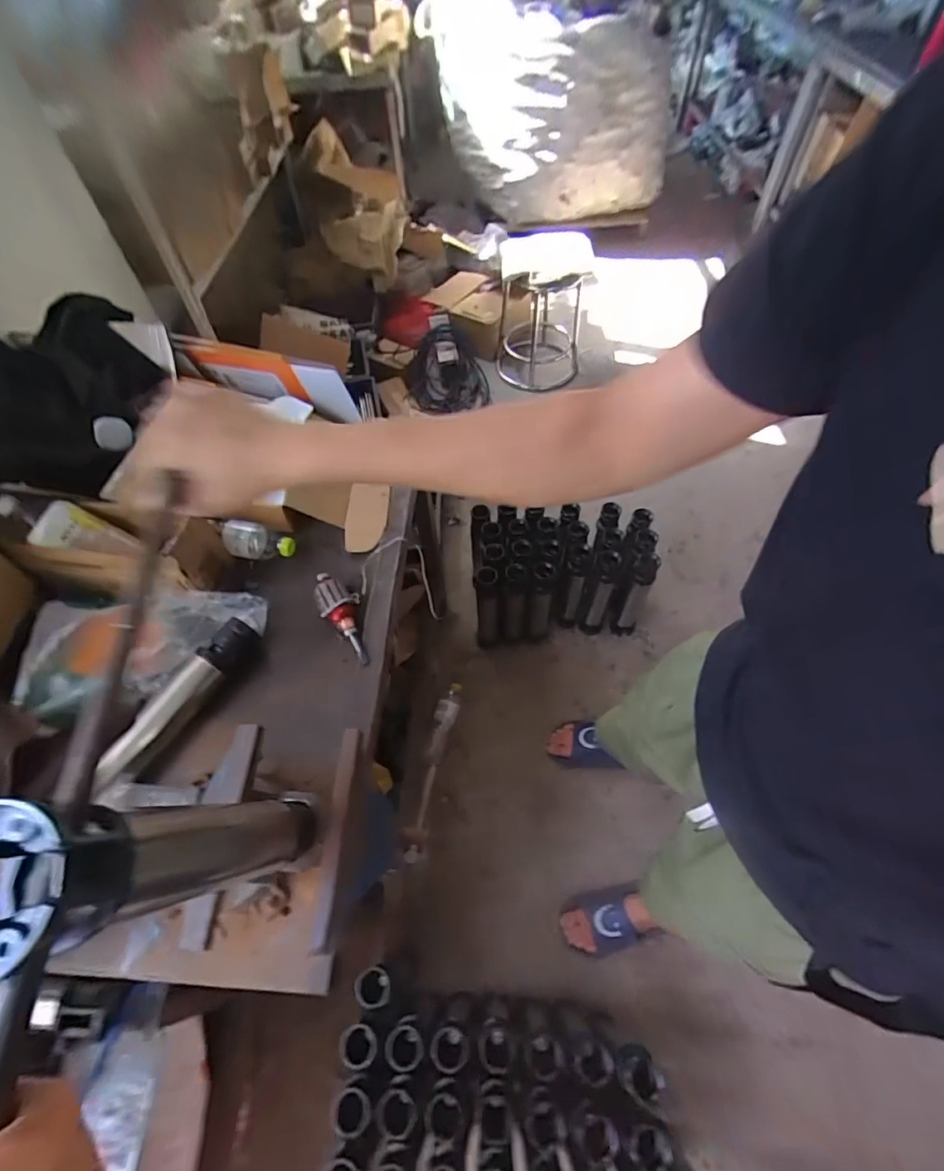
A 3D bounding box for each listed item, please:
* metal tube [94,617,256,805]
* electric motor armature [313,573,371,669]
[{"bbox_3d":[-0.423,0.166,0.725,0.051,0.050,0.285,26,62,18],"label":"metal tube"},{"bbox_3d":[-0.209,0.053,0.831,0.064,0.052,0.175,-21,59,-11],"label":"electric motor armature"}]

